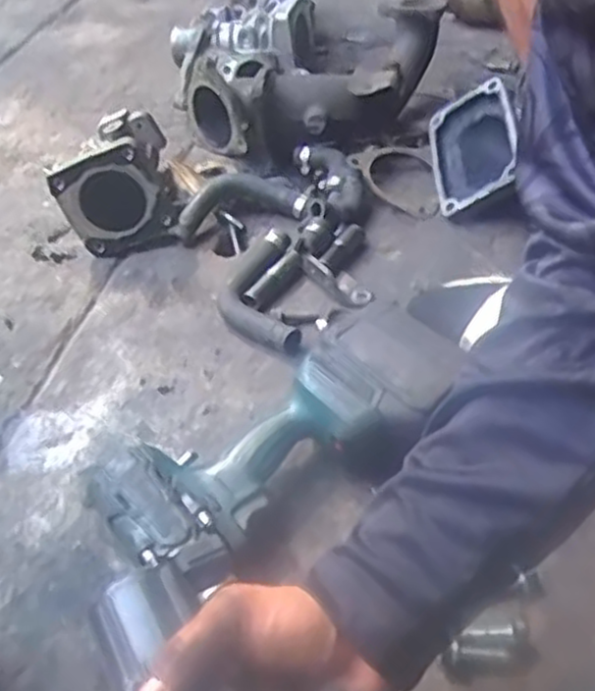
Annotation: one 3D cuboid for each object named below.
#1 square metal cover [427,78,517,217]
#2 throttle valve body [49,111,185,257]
[{"bbox_3d":[0.191,-0.216,0.857,0.099,0.024,0.157,-24,52,32],"label":"square metal cover"},{"bbox_3d":[-0.199,-0.180,0.854,0.117,0.113,0.124,-12,42,-7],"label":"throttle valve body"}]

